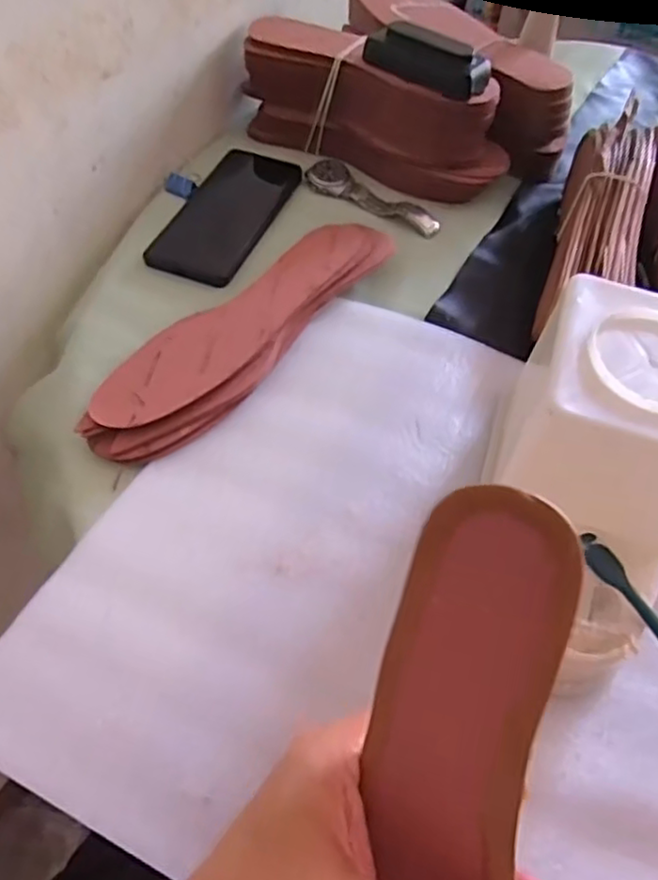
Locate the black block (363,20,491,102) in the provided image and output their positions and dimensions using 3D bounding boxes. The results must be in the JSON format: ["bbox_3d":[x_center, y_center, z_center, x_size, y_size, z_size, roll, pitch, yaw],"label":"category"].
[{"bbox_3d":[0.081,-0.322,0.553,0.108,0.032,0.032,26,58,12],"label":"black block"}]

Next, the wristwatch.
[{"bbox_3d":[0.039,-0.219,0.597,0.134,0.012,0.034,30,57,15],"label":"wristwatch"}]

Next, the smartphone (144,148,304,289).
[{"bbox_3d":[-0.089,-0.200,0.581,0.078,0.014,0.166,21,55,9],"label":"smartphone"}]

